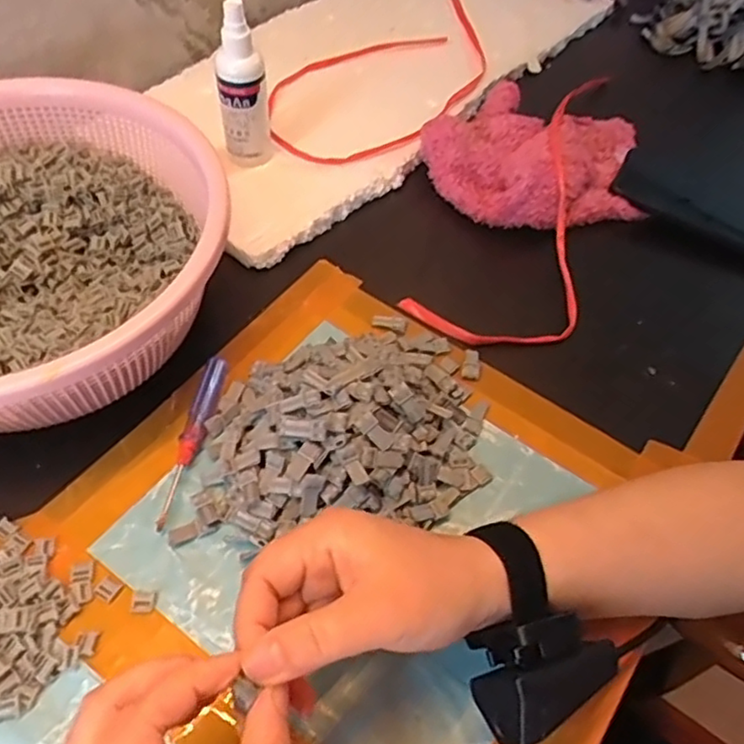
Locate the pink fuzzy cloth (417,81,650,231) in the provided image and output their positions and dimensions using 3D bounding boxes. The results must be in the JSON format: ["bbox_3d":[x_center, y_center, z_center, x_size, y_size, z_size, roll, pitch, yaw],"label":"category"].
[{"bbox_3d":[0.136,-0.178,0.536,0.186,0.042,0.120,8,54,1],"label":"pink fuzzy cloth"}]

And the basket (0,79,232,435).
[{"bbox_3d":[-0.222,-0.065,0.429,0.253,0.107,0.255,2,55,-3],"label":"basket"}]

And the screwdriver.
[{"bbox_3d":[-0.116,0.042,0.418,0.013,0.009,0.121,10,55,3],"label":"screwdriver"}]

